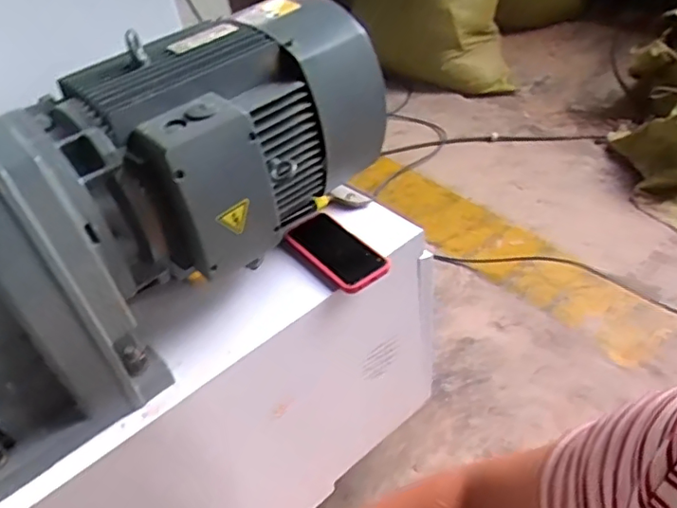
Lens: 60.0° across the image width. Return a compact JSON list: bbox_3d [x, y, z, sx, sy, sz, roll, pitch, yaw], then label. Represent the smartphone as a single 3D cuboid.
[{"bbox_3d":[-0.006,-0.009,0.854,0.082,0.020,0.181,-31,47,-24],"label":"smartphone"}]

